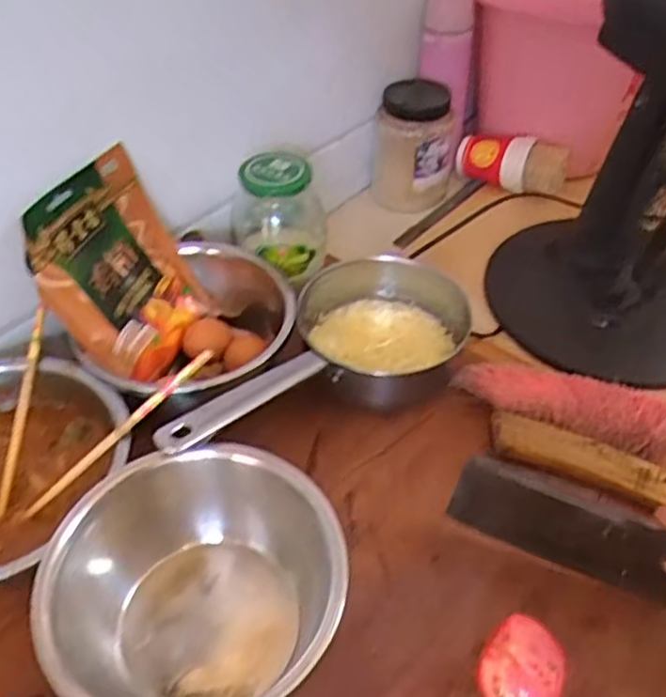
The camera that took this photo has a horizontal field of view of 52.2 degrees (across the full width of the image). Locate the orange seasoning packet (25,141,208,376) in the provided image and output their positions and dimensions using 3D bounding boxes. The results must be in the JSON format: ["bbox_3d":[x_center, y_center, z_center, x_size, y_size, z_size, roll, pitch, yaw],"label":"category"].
[{"bbox_3d":[-0.190,-0.068,0.608,0.025,0.177,0.147,-10,39,35],"label":"orange seasoning packet"}]

